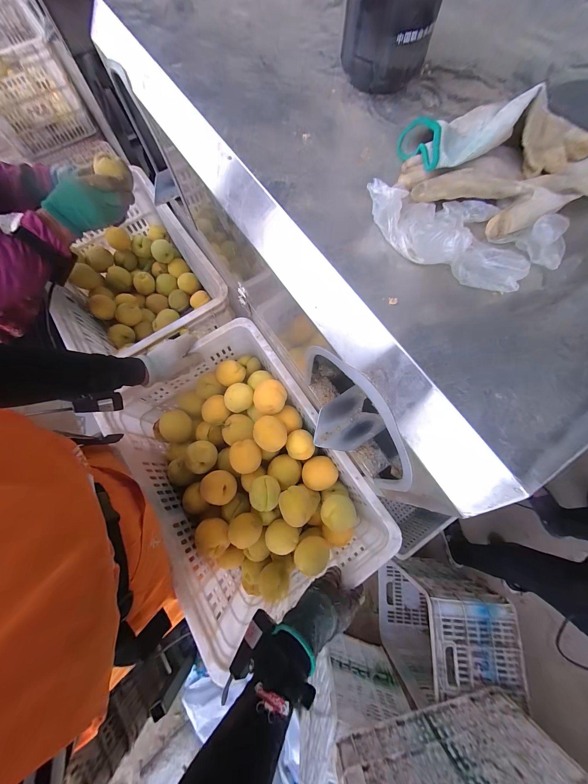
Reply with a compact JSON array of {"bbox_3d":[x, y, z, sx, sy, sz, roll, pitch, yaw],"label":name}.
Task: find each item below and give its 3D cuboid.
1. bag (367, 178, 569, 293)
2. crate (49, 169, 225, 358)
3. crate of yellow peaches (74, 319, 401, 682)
[{"bbox_3d":[0.151,-0.148,0.244,0.166,0.037,0.086,23,74,8],"label":"bag"},{"bbox_3d":[-0.427,-0.290,0.744,0.347,0.236,0.517,-34,75,-9],"label":"crate"},{"bbox_3d":[-0.104,0.163,0.563,0.344,0.179,0.516,-33,75,-9],"label":"crate of yellow peaches"}]

